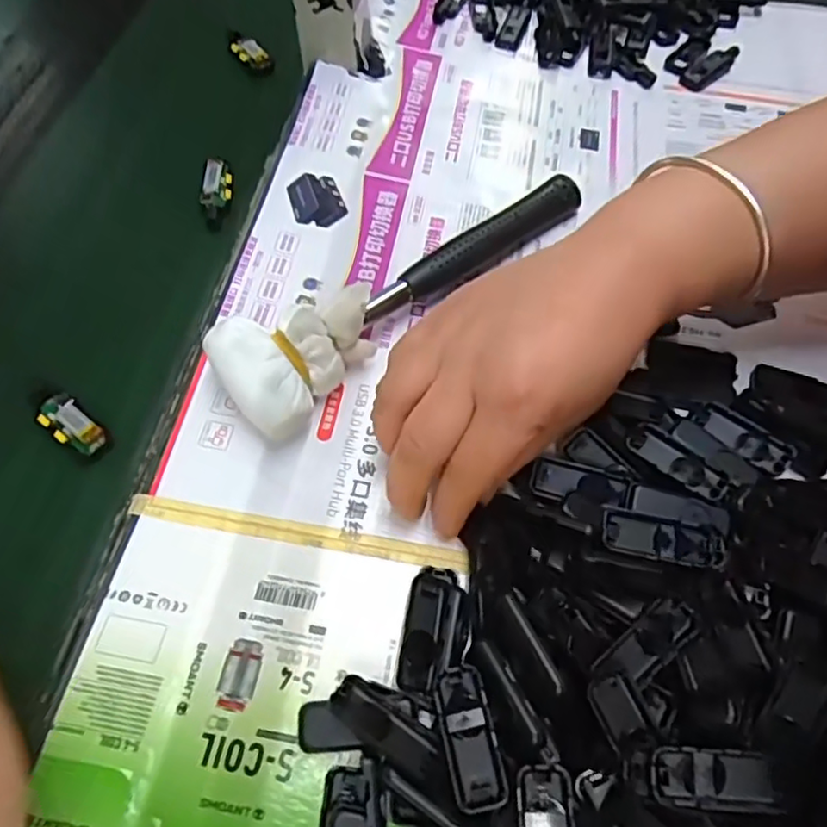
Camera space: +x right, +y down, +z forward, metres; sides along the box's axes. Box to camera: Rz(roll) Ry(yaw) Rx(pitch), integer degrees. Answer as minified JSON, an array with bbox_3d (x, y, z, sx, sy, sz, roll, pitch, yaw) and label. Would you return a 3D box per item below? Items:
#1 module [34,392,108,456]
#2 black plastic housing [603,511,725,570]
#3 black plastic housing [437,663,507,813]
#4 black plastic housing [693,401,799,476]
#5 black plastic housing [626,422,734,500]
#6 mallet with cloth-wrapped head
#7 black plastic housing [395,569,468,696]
[{"bbox_3d":[-0.171,0.005,0.312,0.041,0.006,0.019,36,66,17],"label":"module"},{"bbox_3d":[0.104,0.053,0.263,0.050,0.008,0.017,10,61,4],"label":"black plastic housing"},{"bbox_3d":[0.020,0.118,0.229,0.018,0.004,0.047,-10,61,-7],"label":"black plastic housing"},{"bbox_3d":[0.160,0.012,0.304,0.046,0.010,0.019,35,66,17],"label":"black plastic housing"},{"bbox_3d":[0.121,0.022,0.287,0.046,0.004,0.018,39,67,19],"label":"black plastic housing"},{"bbox_3d":[0.003,-0.078,0.339,0.060,0.034,0.241,40,67,19],"label":"mallet with cloth-wrapped head"},{"bbox_3d":[0.007,0.088,0.257,0.022,0.019,0.050,13,61,6],"label":"black plastic housing"}]

